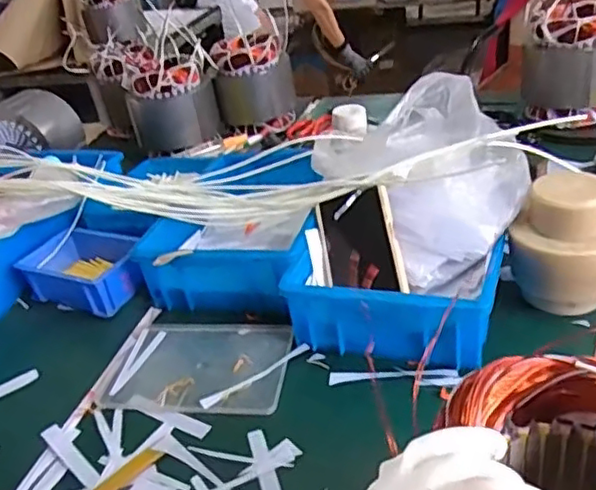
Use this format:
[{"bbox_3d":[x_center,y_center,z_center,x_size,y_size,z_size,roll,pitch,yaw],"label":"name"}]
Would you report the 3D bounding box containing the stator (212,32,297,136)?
[{"bbox_3d":[-0.079,-0.303,1.192,0.140,0.163,0.120,-10,31,0],"label":"stator"}]

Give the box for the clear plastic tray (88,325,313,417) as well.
[{"bbox_3d":[-0.094,0.119,0.644,0.181,0.008,0.119,-1,32,14],"label":"clear plastic tray"}]

